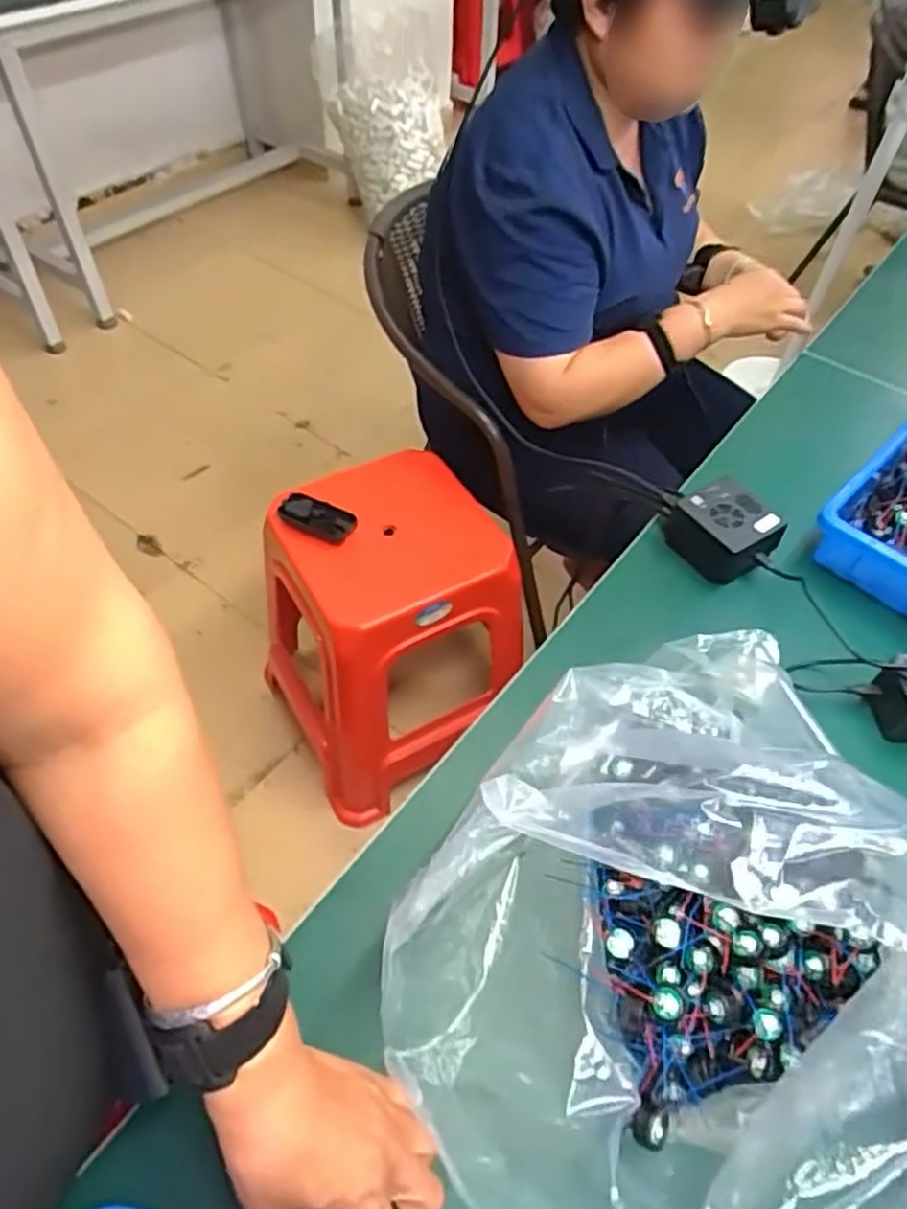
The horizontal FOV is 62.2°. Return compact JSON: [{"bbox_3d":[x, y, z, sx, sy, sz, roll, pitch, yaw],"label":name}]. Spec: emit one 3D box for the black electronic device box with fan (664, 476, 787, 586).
[{"bbox_3d":[0.247,-0.068,0.688,0.067,0.050,0.079,-23,56,-18],"label":"black electronic device box with fan"}]

